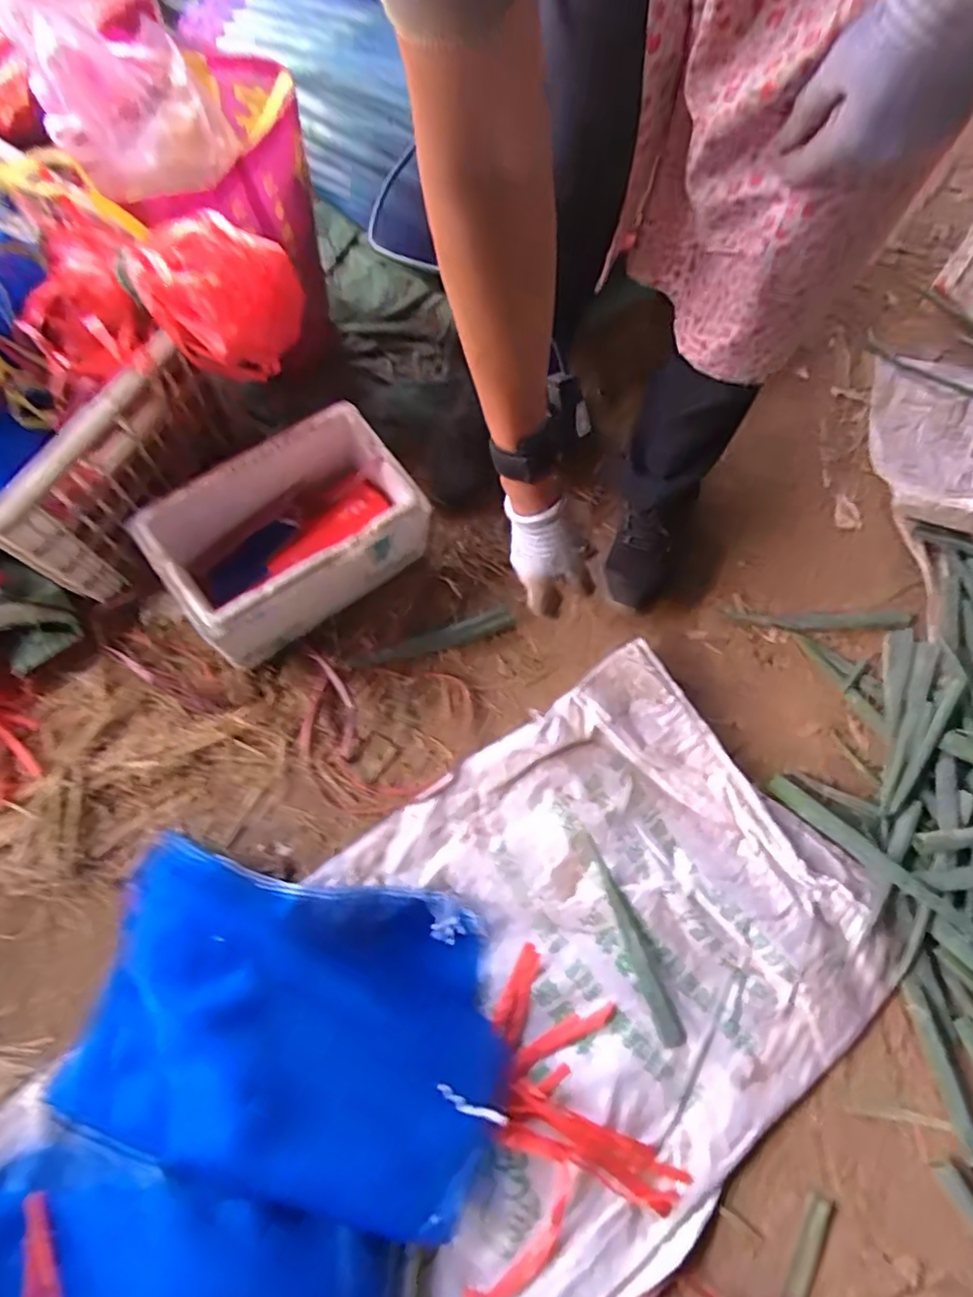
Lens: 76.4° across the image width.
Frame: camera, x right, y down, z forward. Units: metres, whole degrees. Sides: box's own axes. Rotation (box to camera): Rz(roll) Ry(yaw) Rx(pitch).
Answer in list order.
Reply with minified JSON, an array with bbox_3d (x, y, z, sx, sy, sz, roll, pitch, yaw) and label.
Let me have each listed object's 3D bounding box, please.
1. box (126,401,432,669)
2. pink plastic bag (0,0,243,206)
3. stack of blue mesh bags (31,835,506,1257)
[{"bbox_3d":[-0.226,-0.136,0.736,0.282,0.159,0.160,-37,77,-7],"label":"box"},{"bbox_3d":[-0.351,-0.540,0.610,0.154,0.180,0.091,-29,76,-5],"label":"pink plastic bag"},{"bbox_3d":[-0.218,0.408,0.672,0.476,0.085,0.307,11,75,2],"label":"stack of blue mesh bags"}]

